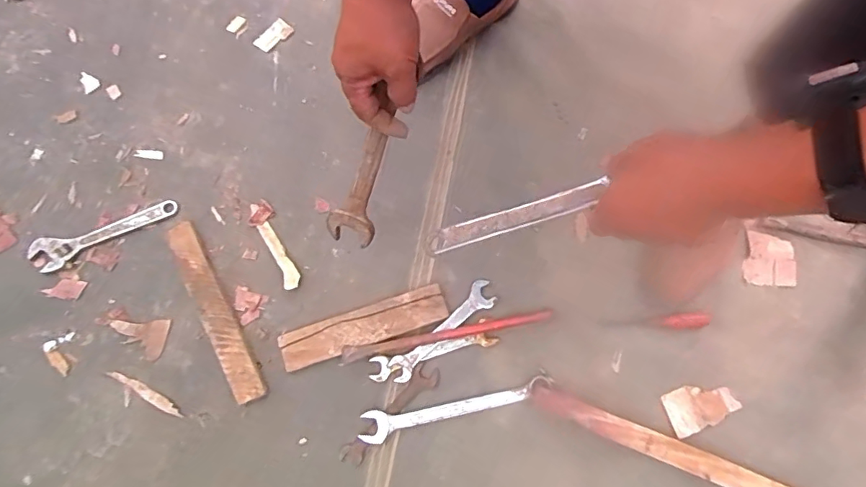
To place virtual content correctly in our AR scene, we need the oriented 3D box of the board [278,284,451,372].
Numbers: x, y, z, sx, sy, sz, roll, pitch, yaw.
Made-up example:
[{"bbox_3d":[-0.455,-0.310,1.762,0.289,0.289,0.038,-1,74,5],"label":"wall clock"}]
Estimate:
[{"bbox_3d":[-0.092,0.109,0.673,0.217,0.009,0.049,-18,78,-5],"label":"board"}]

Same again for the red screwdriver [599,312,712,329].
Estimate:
[{"bbox_3d":[0.299,0.106,0.693,0.136,0.020,0.019,-4,74,13],"label":"red screwdriver"}]

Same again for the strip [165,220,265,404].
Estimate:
[{"bbox_3d":[-0.288,0.086,0.672,0.040,0.008,0.255,-28,80,-10],"label":"strip"}]

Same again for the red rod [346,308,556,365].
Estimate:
[{"bbox_3d":[0.018,0.121,0.680,0.280,0.013,0.015,-11,75,-7],"label":"red rod"}]

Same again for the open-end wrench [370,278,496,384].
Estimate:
[{"bbox_3d":[0.003,0.121,0.678,0.193,0.008,0.047,-36,80,-9],"label":"open-end wrench"}]

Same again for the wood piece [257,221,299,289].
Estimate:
[{"bbox_3d":[-0.209,0.016,0.692,0.023,0.014,0.101,-31,79,-8],"label":"wood piece"}]

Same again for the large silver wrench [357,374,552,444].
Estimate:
[{"bbox_3d":[0.029,0.210,0.652,0.246,0.011,0.036,-12,75,-2],"label":"large silver wrench"}]

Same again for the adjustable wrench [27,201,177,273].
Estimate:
[{"bbox_3d":[-0.443,-0.010,0.691,0.190,0.016,0.046,-18,78,-5],"label":"adjustable wrench"}]

